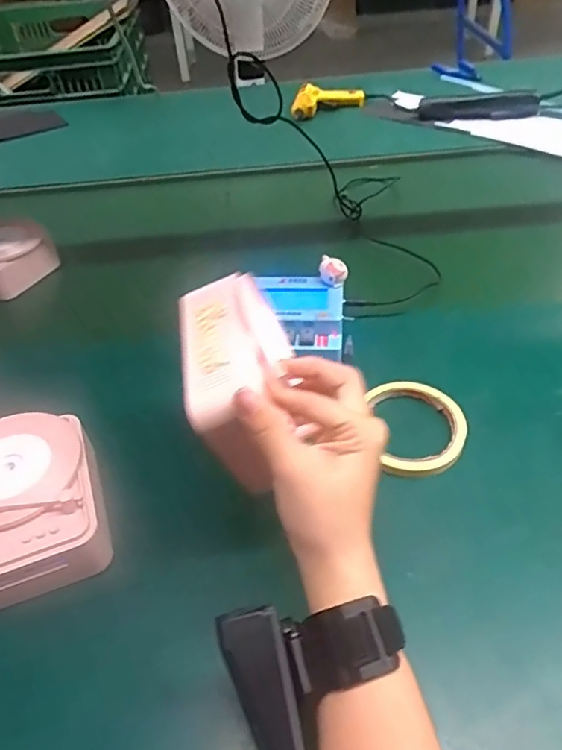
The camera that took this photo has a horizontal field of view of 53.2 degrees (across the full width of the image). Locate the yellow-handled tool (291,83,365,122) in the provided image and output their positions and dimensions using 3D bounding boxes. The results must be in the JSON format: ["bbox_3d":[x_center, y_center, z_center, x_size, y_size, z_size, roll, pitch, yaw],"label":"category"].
[{"bbox_3d":[0.087,-0.491,1.024,0.124,0.042,0.121,5,43,11],"label":"yellow-handled tool"}]

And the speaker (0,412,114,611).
[{"bbox_3d":[-0.187,0.092,0.411,0.105,0.050,0.130,-20,44,-15],"label":"speaker"}]

